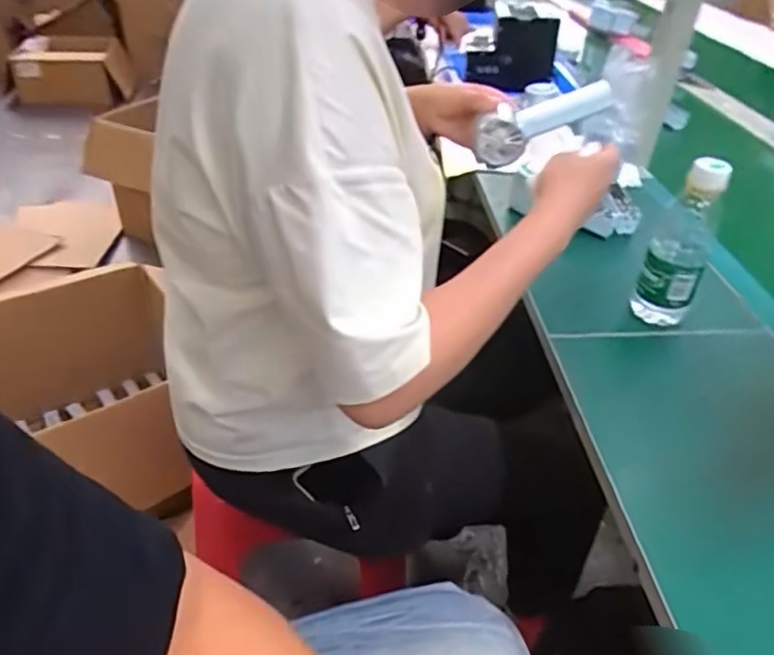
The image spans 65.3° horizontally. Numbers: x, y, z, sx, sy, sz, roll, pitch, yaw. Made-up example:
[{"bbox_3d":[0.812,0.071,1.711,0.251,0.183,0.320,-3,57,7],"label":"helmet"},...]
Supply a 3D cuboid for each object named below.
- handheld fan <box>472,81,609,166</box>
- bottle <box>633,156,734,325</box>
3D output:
[{"bbox_3d":[0.177,-0.232,0.688,0.155,0.058,0.027,-23,35,14],"label":"handheld fan"},{"bbox_3d":[0.310,-0.080,0.643,0.056,0.204,0.068,20,41,20],"label":"bottle"}]

